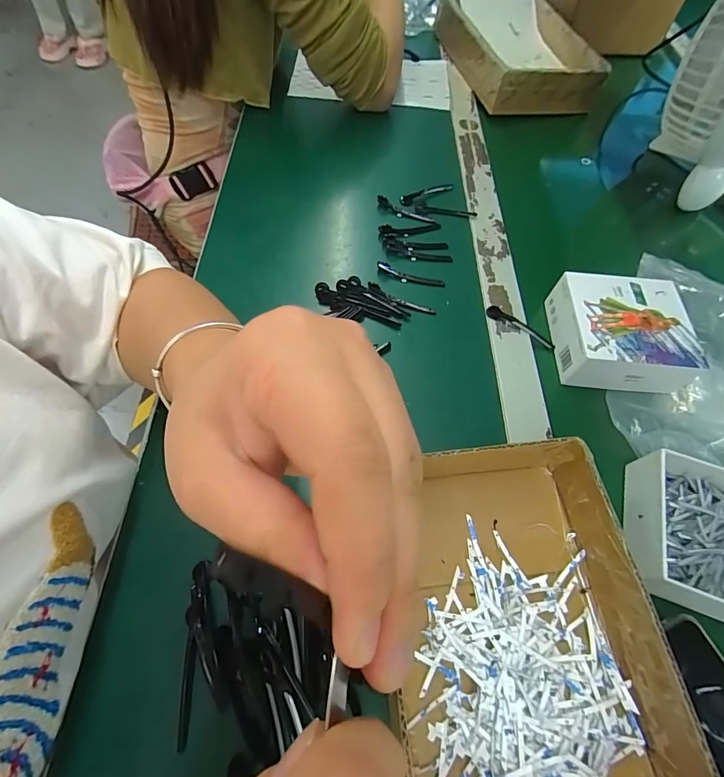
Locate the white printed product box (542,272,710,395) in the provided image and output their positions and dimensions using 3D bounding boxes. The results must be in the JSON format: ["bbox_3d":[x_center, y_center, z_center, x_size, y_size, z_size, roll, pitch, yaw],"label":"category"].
[{"bbox_3d":[0.245,-0.055,0.371,0.109,0.039,0.101,5,62,0],"label":"white printed product box"}]

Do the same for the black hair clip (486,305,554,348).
[{"bbox_3d":[0.161,-0.063,0.394,0.075,0.004,0.013,32,65,14],"label":"black hair clip"}]

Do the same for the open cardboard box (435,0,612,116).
[{"bbox_3d":[0.241,-0.540,0.616,0.181,0.064,0.281,-14,63,-10],"label":"open cardboard box"}]

